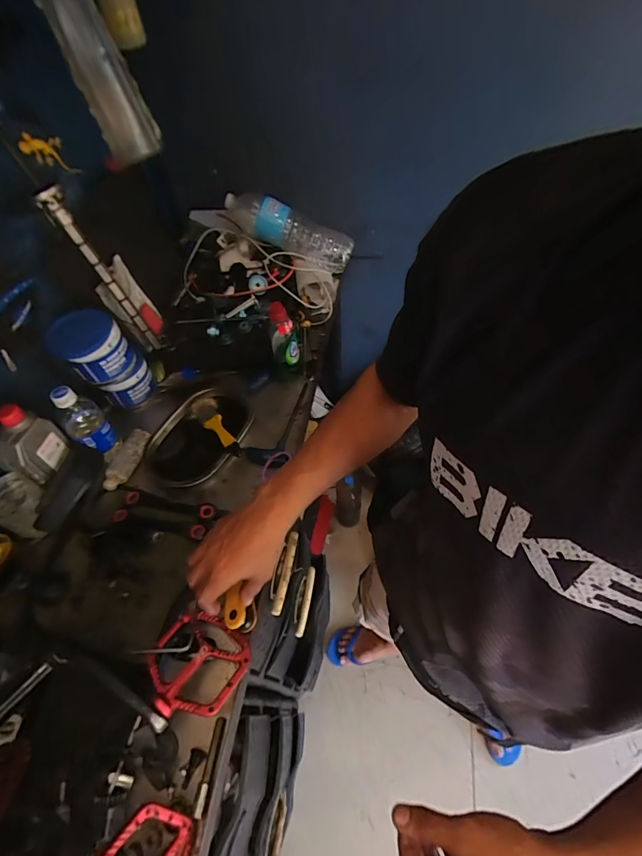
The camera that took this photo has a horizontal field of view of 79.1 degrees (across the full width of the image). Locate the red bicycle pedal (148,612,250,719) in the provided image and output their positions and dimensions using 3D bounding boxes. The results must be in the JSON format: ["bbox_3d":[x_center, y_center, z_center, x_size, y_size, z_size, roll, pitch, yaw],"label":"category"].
[{"bbox_3d":[-0.151,0.286,0.472,0.115,0.018,0.110,25,46,25],"label":"red bicycle pedal"}]

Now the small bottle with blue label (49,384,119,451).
[{"bbox_3d":[-0.388,-0.013,0.634,0.047,0.121,0.060,36,64,27],"label":"small bottle with blue label"}]

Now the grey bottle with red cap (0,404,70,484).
[{"bbox_3d":[-0.444,0.022,0.584,0.046,0.106,0.080,10,55,12],"label":"grey bottle with red cap"}]

